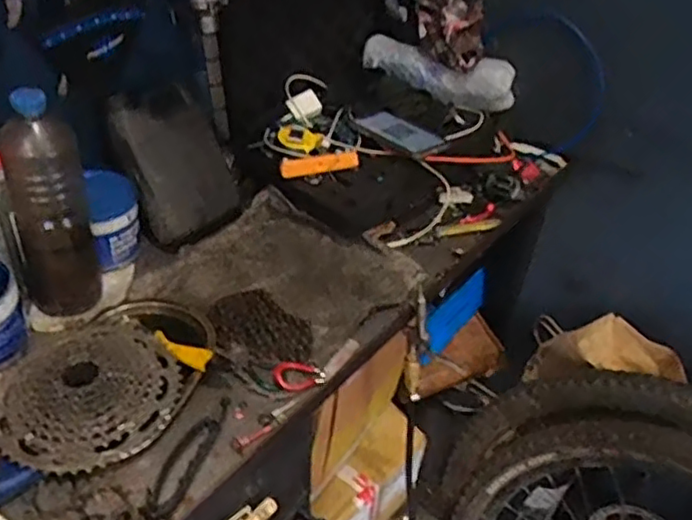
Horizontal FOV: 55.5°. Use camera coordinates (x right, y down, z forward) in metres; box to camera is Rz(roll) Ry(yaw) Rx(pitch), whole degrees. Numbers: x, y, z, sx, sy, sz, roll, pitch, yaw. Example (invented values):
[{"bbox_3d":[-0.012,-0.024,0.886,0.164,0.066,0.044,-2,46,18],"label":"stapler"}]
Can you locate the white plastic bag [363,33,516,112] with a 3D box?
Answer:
[{"bbox_3d":[0.146,-0.297,1.076,0.249,0.088,0.053,21,44,19],"label":"white plastic bag"}]

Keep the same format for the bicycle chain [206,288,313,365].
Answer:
[{"bbox_3d":[-0.100,0.082,0.768,0.093,0.013,0.128,-30,51,-33],"label":"bicycle chain"}]

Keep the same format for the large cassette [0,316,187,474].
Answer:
[{"bbox_3d":[-0.254,0.130,0.654,0.164,0.043,0.173,2,41,-2],"label":"large cassette"}]

